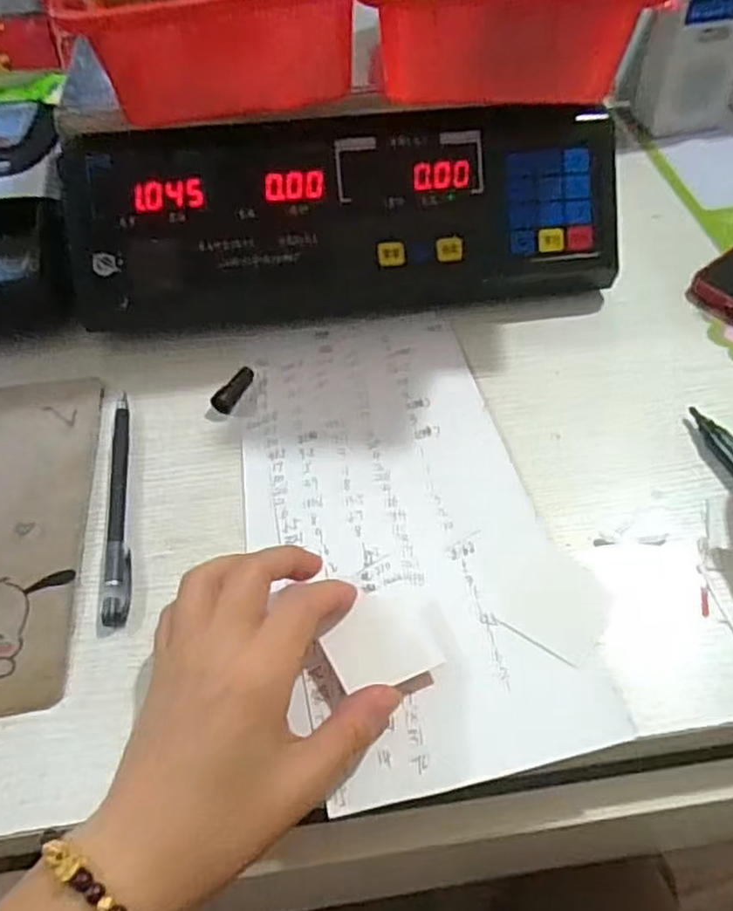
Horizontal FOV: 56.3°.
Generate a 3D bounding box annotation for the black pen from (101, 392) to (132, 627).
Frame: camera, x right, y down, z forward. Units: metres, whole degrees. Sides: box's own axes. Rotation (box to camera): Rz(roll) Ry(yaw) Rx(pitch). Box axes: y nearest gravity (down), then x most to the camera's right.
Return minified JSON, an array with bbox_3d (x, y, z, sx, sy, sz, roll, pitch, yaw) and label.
[{"bbox_3d":[-0.135,0.023,0.378,0.014,0.009,0.148,-9,53,-5],"label":"black pen"}]

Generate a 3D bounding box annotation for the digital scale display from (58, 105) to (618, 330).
[{"bbox_3d":[-0.013,-0.148,0.444,0.349,0.107,0.072,-6,53,-3],"label":"digital scale display"}]

